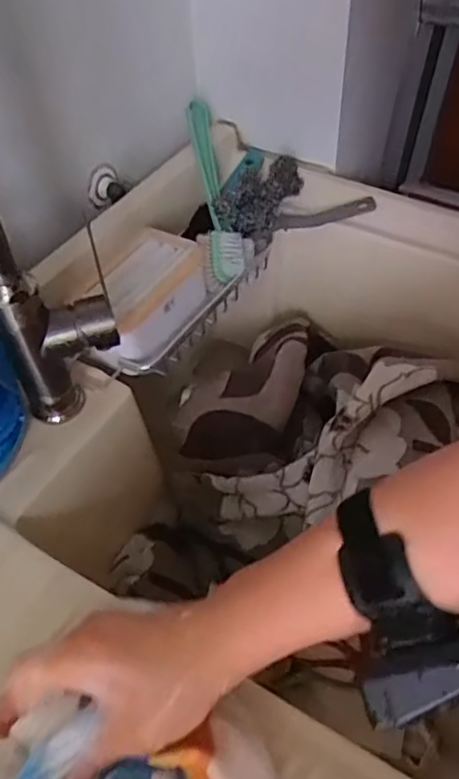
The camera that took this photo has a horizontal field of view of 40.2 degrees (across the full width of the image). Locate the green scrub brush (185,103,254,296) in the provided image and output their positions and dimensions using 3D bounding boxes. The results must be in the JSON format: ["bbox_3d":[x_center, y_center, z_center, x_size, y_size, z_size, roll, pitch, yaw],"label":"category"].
[{"bbox_3d":[-0.012,-0.203,0.649,0.053,0.032,0.207,-9,74,-5],"label":"green scrub brush"}]

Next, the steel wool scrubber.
[{"bbox_3d":[0.033,-0.200,0.650,0.043,0.051,0.102,27,55,23],"label":"steel wool scrubber"}]

